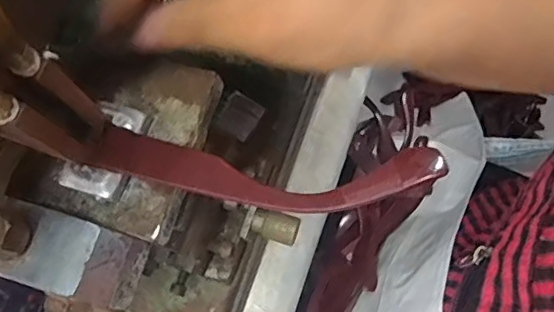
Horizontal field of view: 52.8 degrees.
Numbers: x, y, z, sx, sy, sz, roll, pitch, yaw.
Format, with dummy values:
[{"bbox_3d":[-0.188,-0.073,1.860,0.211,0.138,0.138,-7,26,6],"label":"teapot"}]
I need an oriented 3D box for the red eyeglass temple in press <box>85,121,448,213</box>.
[{"bbox_3d":[-0.010,0.005,0.220,0.142,0.008,0.026,4,72,18],"label":"red eyeglass temple in press"}]

